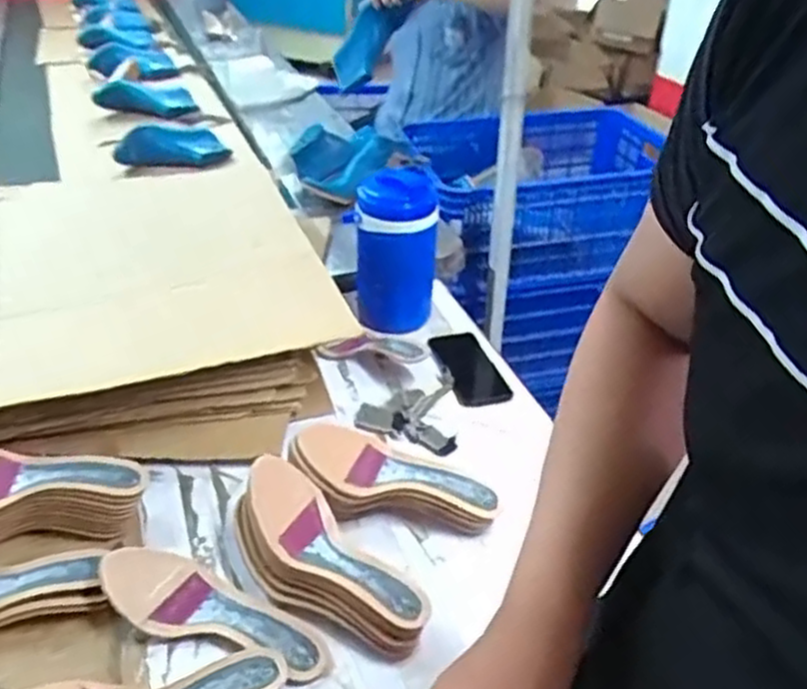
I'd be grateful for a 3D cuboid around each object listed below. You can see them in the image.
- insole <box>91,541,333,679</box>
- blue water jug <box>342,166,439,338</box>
[{"bbox_3d":[-0.191,0.272,0.761,0.243,0.054,0.088,18,39,22],"label":"insole"},{"bbox_3d":[-0.020,-0.132,1.183,0.138,0.264,0.109,2,35,2],"label":"blue water jug"}]

